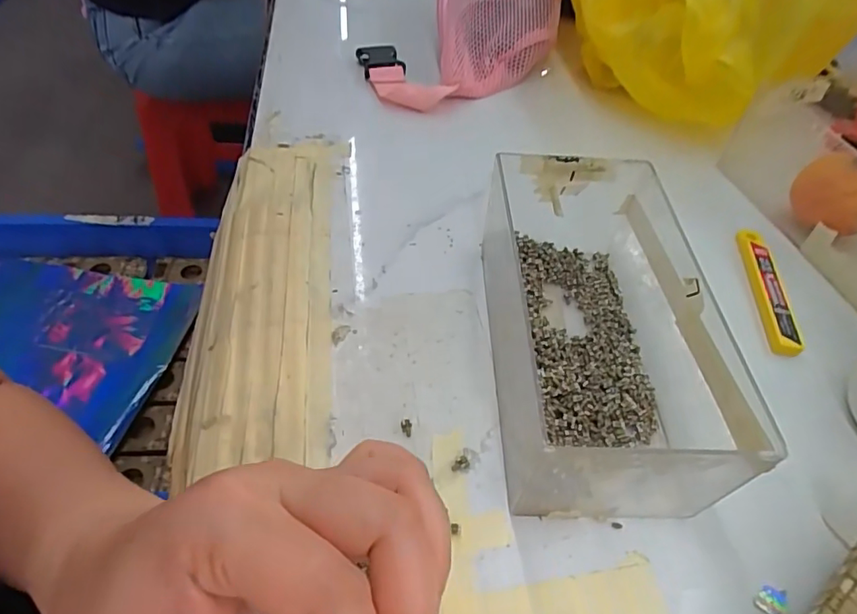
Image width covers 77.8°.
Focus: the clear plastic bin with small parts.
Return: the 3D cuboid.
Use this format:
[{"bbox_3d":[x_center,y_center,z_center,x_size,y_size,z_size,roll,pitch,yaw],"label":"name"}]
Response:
[{"bbox_3d":[0.087,0.006,0.269,0.104,0.068,0.179,4,50,-1],"label":"clear plastic bin with small parts"}]

